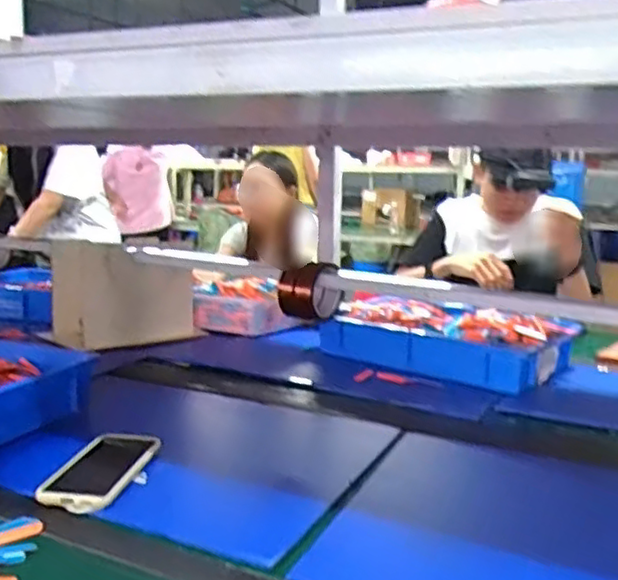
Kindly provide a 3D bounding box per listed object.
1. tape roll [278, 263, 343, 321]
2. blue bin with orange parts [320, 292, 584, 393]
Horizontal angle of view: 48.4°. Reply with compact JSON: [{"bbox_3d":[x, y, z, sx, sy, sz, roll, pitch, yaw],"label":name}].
[{"bbox_3d":[0.002,0.013,1.152,0.061,0.113,0.105,8,11,35],"label":"tape roll"},{"bbox_3d":[0.258,0.091,1.313,0.424,0.083,0.294,8,12,37],"label":"blue bin with orange parts"}]

